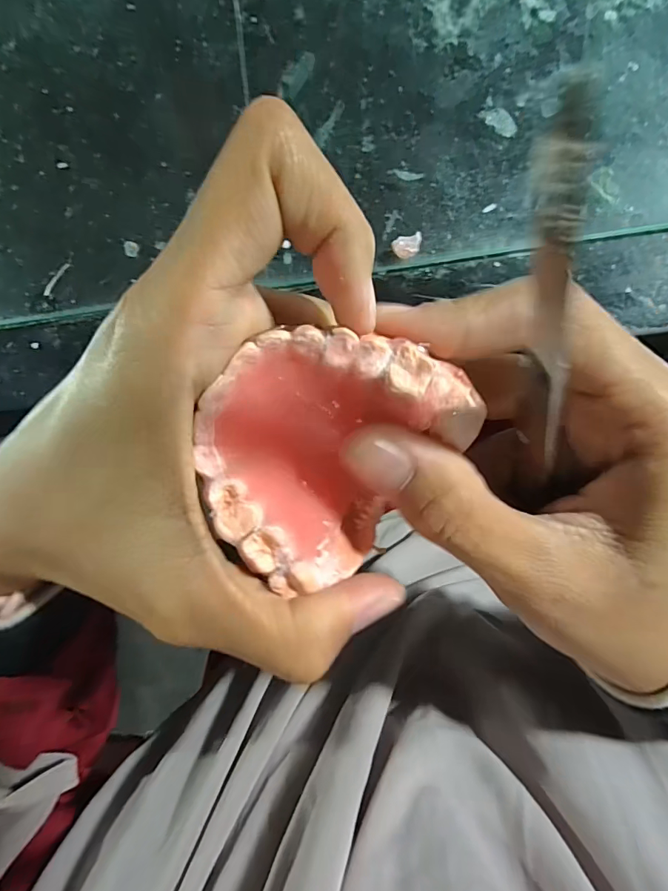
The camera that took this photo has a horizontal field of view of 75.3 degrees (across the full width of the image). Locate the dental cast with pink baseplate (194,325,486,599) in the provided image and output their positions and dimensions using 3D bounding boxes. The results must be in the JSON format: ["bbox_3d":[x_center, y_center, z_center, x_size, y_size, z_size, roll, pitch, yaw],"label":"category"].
[{"bbox_3d":[-0.003,-0.001,0.106,0.050,0.025,0.060,38,95,-10],"label":"dental cast with pink baseplate"}]

